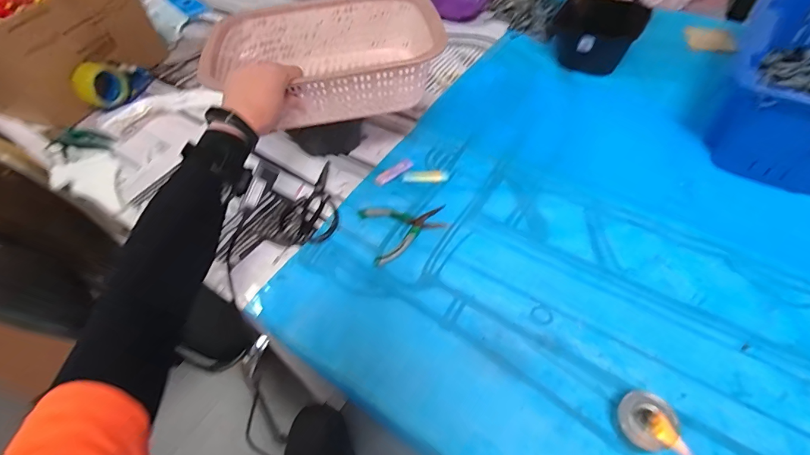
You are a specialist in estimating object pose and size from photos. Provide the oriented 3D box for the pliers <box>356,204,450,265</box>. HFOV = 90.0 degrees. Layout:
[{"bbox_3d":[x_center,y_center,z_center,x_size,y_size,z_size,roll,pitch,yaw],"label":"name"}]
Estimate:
[{"bbox_3d":[0.004,-0.001,0.676,0.137,0.007,0.115,-15,51,-8],"label":"pliers"}]

